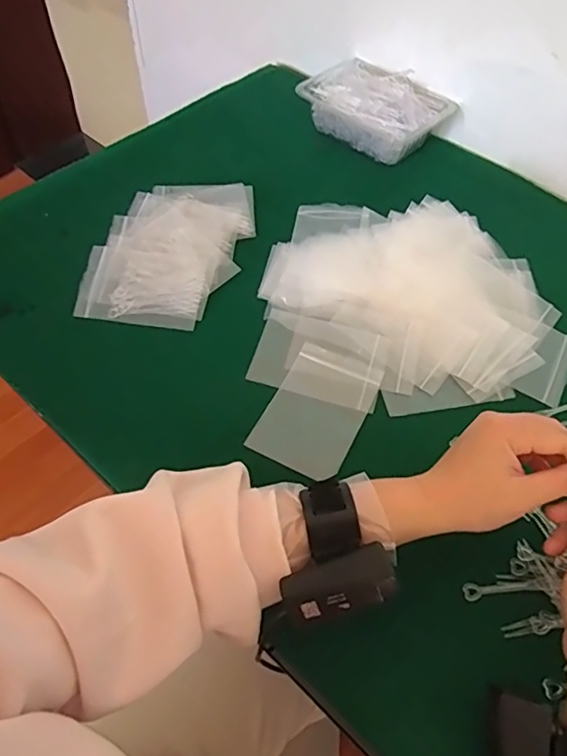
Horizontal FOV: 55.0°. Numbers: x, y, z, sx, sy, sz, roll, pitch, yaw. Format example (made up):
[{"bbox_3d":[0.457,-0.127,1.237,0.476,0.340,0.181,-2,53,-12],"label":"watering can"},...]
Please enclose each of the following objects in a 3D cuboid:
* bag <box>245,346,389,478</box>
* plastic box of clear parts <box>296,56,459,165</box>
[{"bbox_3d":[0.031,0.029,0.492,0.081,0.008,0.122,24,62,14],"label":"bag"},{"bbox_3d":[0.123,-0.354,0.724,0.178,0.060,0.118,34,66,20],"label":"plastic box of clear parts"}]

